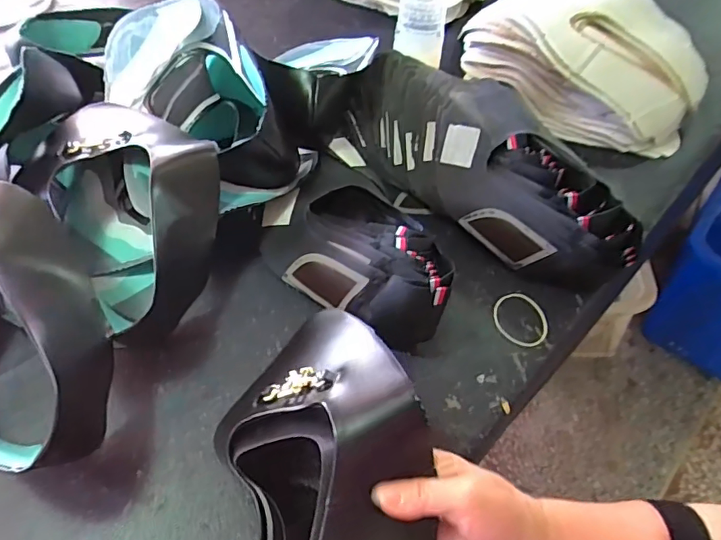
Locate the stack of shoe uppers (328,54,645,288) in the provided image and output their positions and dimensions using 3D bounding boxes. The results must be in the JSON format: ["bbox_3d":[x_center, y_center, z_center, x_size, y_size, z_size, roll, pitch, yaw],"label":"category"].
[{"bbox_3d":[0.123,-0.107,0.529,0.321,0.078,0.153,34,56,21],"label":"stack of shoe uppers"}]

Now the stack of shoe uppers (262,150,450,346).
[{"bbox_3d":[-0.008,-0.021,0.458,0.122,0.066,0.209,-23,57,-21],"label":"stack of shoe uppers"}]

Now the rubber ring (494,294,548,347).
[{"bbox_3d":[0.141,0.043,0.458,0.041,0.006,0.054,-16,54,-17],"label":"rubber ring"}]

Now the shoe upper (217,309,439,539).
[{"bbox_3d":[-0.018,0.125,0.301,0.113,0.081,0.238,-9,53,-12],"label":"shoe upper"}]

